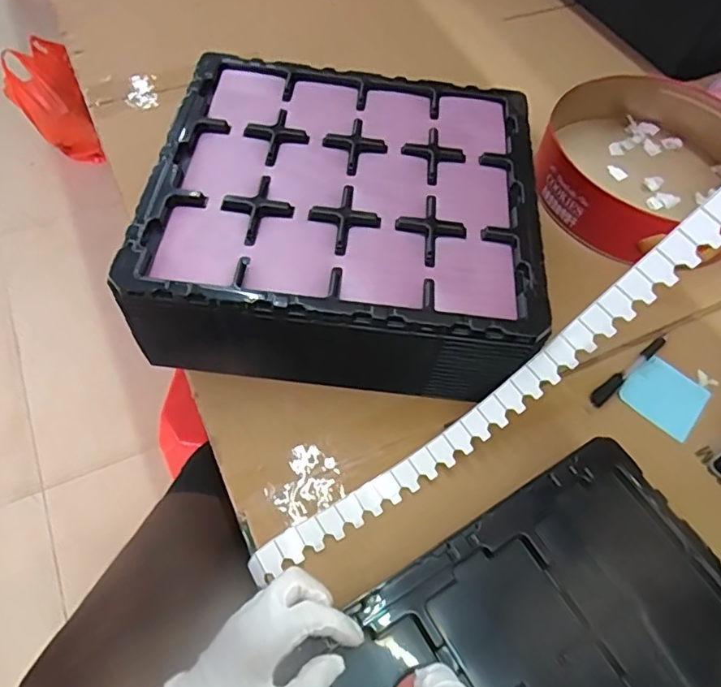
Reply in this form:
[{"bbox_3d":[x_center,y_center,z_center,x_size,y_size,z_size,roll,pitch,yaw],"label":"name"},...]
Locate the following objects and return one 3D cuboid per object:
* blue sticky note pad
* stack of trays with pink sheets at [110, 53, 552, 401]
[{"bbox_3d":[0.320,0.053,0.582,0.076,0.009,0.075,37,64,17],"label":"blue sticky note pad"},{"bbox_3d":[-0.013,-0.128,0.581,0.369,0.117,0.360,7,59,0],"label":"stack of trays with pink sheets"}]

